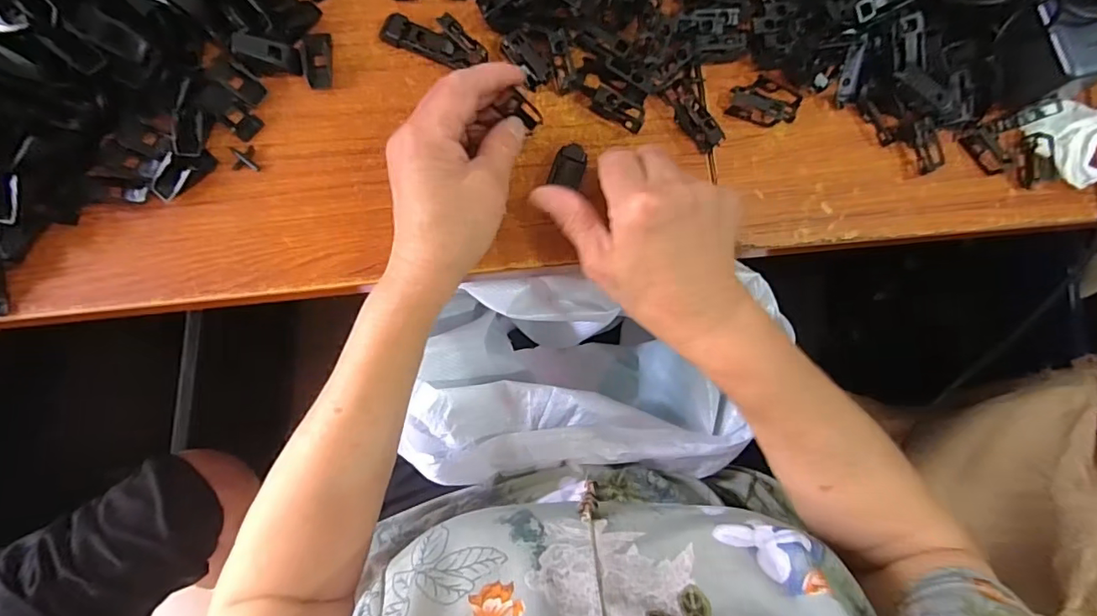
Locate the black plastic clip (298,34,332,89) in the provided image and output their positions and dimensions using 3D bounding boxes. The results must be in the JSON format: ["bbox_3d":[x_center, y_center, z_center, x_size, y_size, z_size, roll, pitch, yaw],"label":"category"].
[{"bbox_3d":[-0.157,-0.170,0.353,0.019,0.010,0.036,-6,84,-7],"label":"black plastic clip"}]

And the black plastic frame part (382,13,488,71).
[{"bbox_3d":[-0.077,-0.186,0.358,0.070,0.011,0.028,19,82,-4],"label":"black plastic frame part"}]

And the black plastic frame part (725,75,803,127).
[{"bbox_3d":[0.158,-0.152,0.378,0.053,0.009,0.033,10,83,-5],"label":"black plastic frame part"}]

